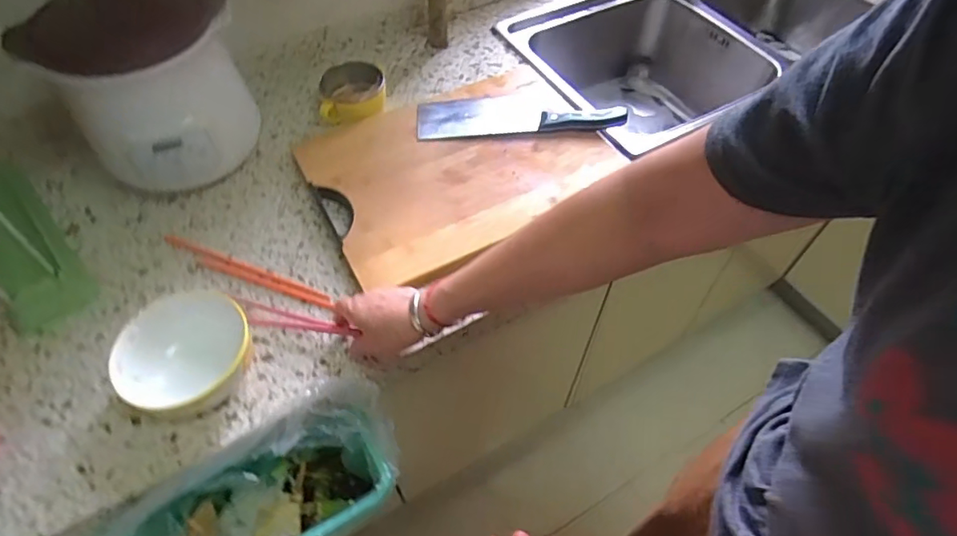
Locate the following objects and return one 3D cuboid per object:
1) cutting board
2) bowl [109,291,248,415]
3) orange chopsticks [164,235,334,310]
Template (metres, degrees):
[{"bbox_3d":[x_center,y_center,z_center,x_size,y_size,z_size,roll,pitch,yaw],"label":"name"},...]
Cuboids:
[{"bbox_3d":[-0.020,-0.147,0.733,0.390,0.026,0.294,-26,60,-15],"label":"cutting board"},{"bbox_3d":[-0.295,0.089,0.546,0.113,0.069,0.117,0,57,1],"label":"bowl"},{"bbox_3d":[-0.285,0.004,0.648,0.245,0.007,0.025,19,59,13],"label":"orange chopsticks"}]

